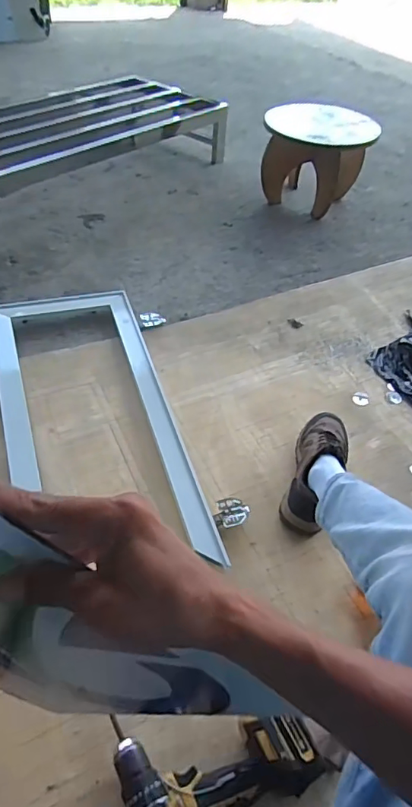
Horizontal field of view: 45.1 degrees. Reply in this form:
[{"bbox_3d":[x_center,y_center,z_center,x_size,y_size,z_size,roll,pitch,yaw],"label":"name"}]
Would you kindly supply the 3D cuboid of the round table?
[{"bbox_3d":[0.367,-0.818,1.676,0.335,0.265,0.396,21,49,12],"label":"round table"}]

